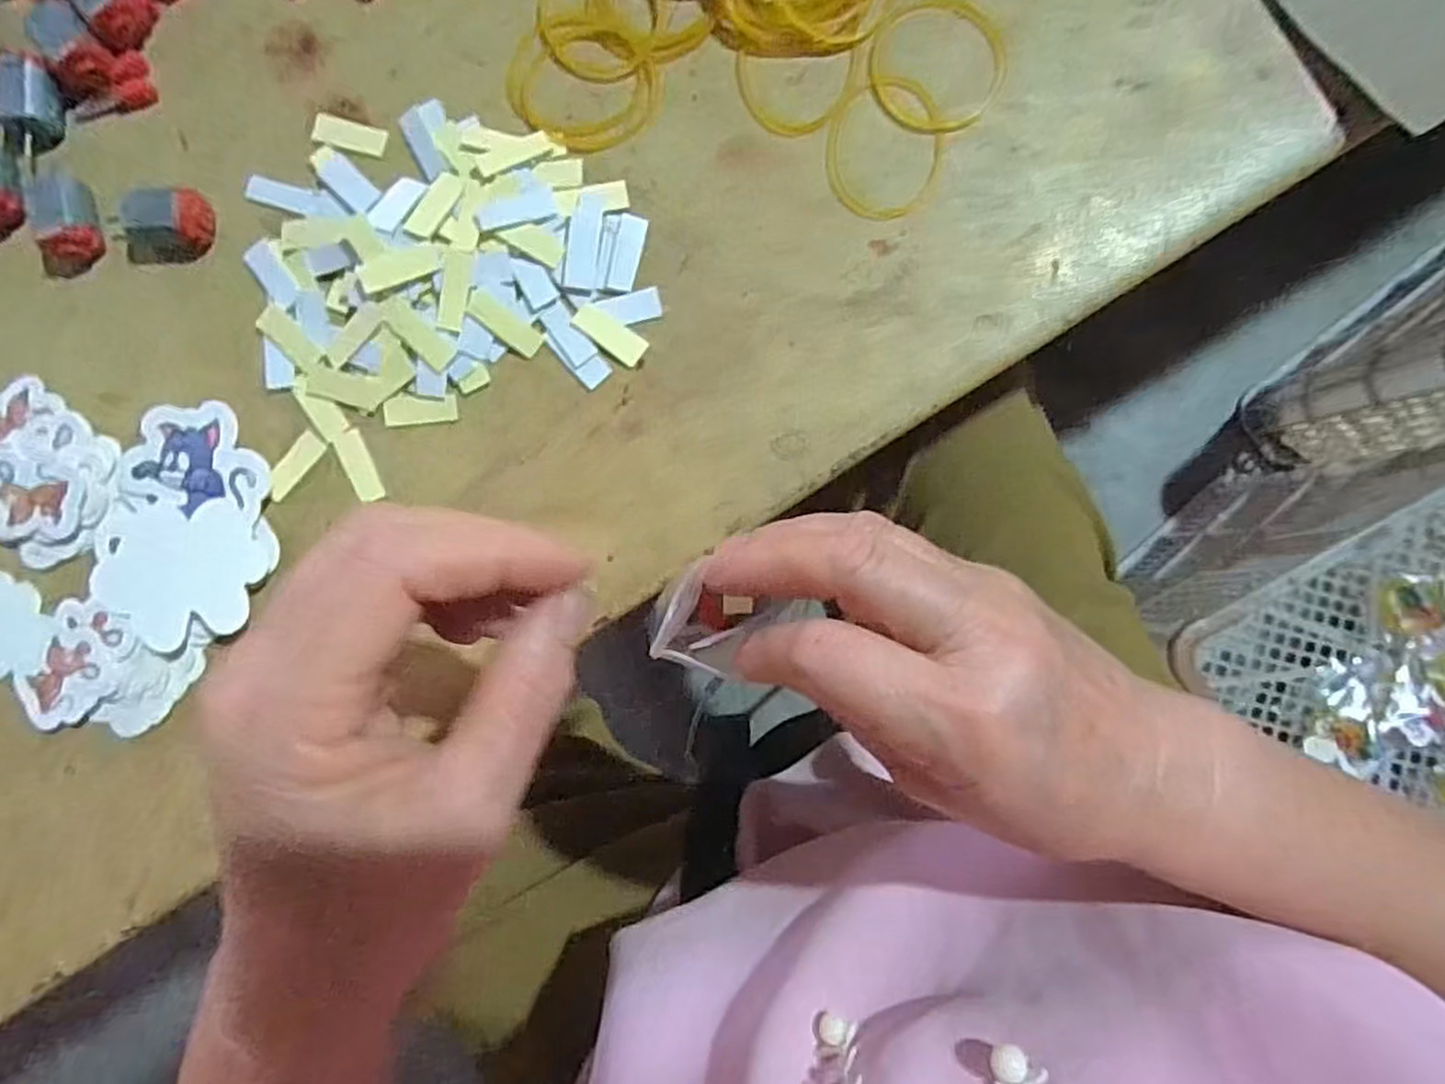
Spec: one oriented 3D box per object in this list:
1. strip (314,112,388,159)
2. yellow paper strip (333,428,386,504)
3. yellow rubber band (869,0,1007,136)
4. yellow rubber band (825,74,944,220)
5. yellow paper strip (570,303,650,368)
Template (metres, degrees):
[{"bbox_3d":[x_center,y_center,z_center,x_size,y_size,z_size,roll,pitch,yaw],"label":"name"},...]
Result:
[{"bbox_3d":[-0.141,-0.154,0.275,0.028,0.004,0.011,16,90,1],"label":"strip"},{"bbox_3d":[-0.136,-0.028,0.274,0.011,0.004,0.028,-28,89,1],"label":"yellow paper strip"},{"bbox_3d":[0.079,-0.175,0.267,0.049,0.004,0.050,0,90,1],"label":"yellow rubber band"},{"bbox_3d":[0.059,-0.145,0.268,0.042,0.004,0.052,-2,89,1],"label":"yellow rubber band"},{"bbox_3d":[-0.042,-0.077,0.270,0.029,0.004,0.012,32,90,1],"label":"yellow paper strip"}]

